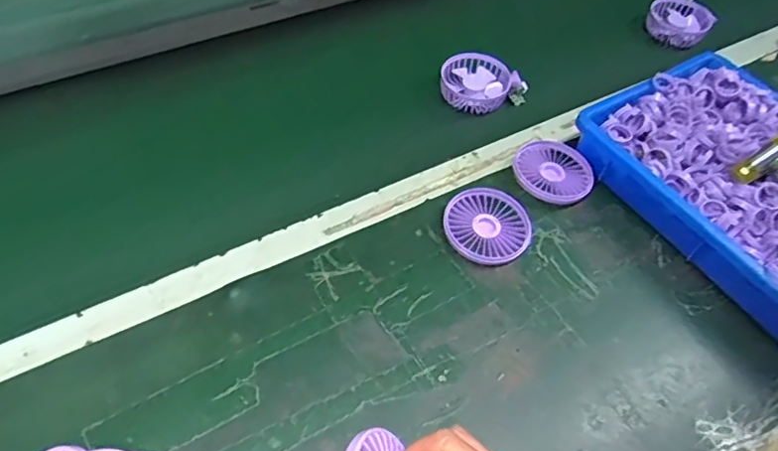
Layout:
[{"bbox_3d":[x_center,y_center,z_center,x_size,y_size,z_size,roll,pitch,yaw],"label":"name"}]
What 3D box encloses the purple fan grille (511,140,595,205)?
[{"bbox_3d":[0.183,-0.059,0.638,0.088,0.022,0.079,17,53,8],"label":"purple fan grille"}]

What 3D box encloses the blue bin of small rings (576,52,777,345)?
[{"bbox_3d":[0.405,-0.032,0.601,0.243,0.082,0.362,-26,59,-23],"label":"blue bin of small rings"}]

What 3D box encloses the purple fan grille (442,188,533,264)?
[{"bbox_3d":[0.100,0.000,0.586,0.088,0.019,0.083,2,52,-3],"label":"purple fan grille"}]

